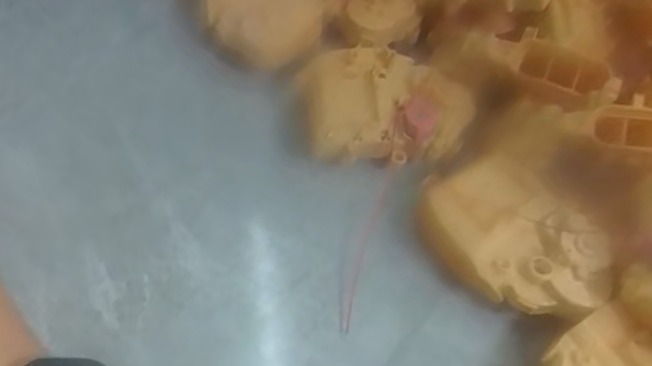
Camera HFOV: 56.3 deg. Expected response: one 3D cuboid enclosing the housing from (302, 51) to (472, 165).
[{"bbox_3d":[0.035,-0.047,0.366,0.096,0.029,0.067,1,55,-8],"label":"housing"}]

